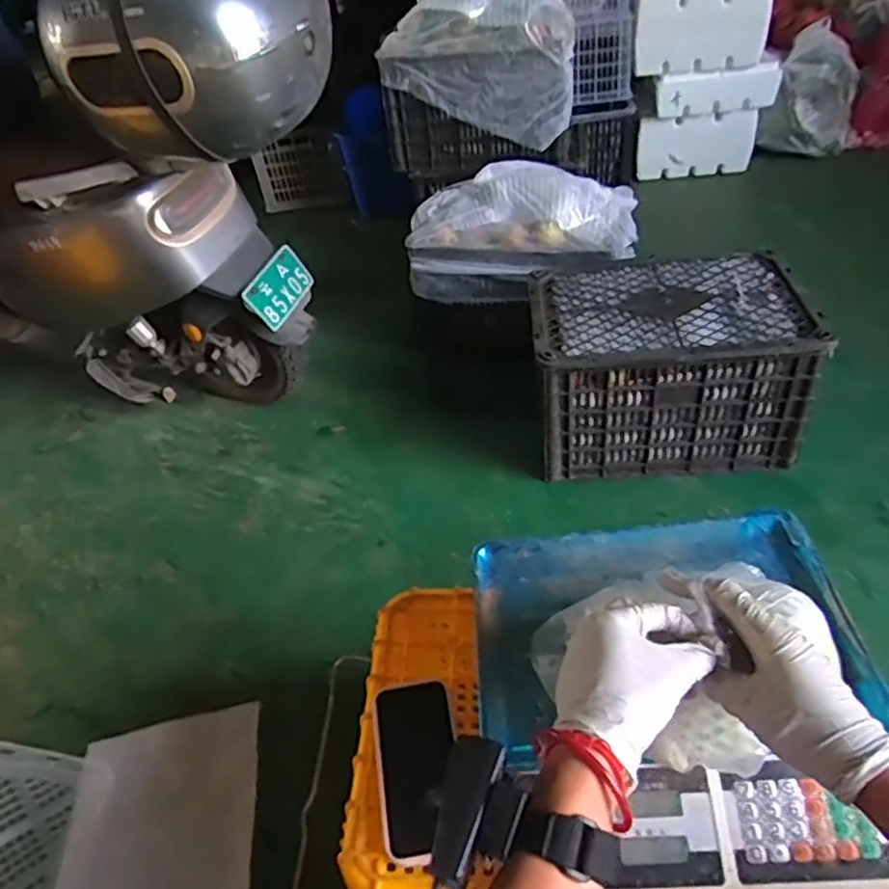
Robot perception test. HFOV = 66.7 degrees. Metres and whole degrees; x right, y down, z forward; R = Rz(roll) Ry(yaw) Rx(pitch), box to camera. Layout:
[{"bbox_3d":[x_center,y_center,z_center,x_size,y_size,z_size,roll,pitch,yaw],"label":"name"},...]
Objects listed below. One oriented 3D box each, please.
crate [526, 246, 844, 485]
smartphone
[{"bbox_3d":[0.423,-0.169,1.333,0.472,0.269,0.344,-1,42,7],"label":"crate"},{"bbox_3d":[-0.025,0.308,0.650,0.076,0.014,0.162,-10,41,-3],"label":"smartphone"}]

